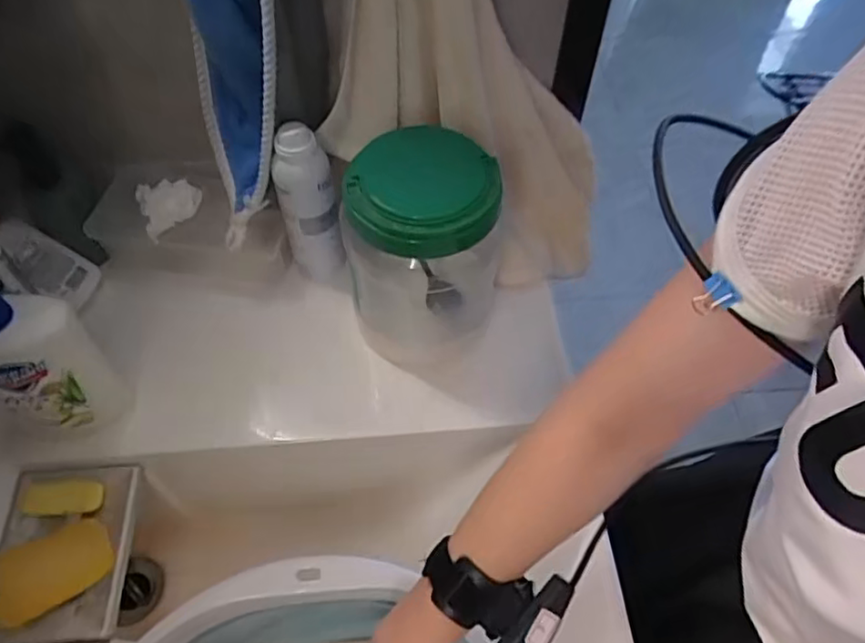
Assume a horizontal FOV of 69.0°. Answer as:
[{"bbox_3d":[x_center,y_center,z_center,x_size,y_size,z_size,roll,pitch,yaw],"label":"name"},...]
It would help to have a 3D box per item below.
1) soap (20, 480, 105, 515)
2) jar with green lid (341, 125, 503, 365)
[{"bbox_3d":[-0.307,0.146,0.521,0.066,0.010,0.025,-2,56,-2],"label":"soap"},{"bbox_3d":[-0.010,-0.058,0.527,0.117,0.173,0.102,-4,56,-3],"label":"jar with green lid"}]

